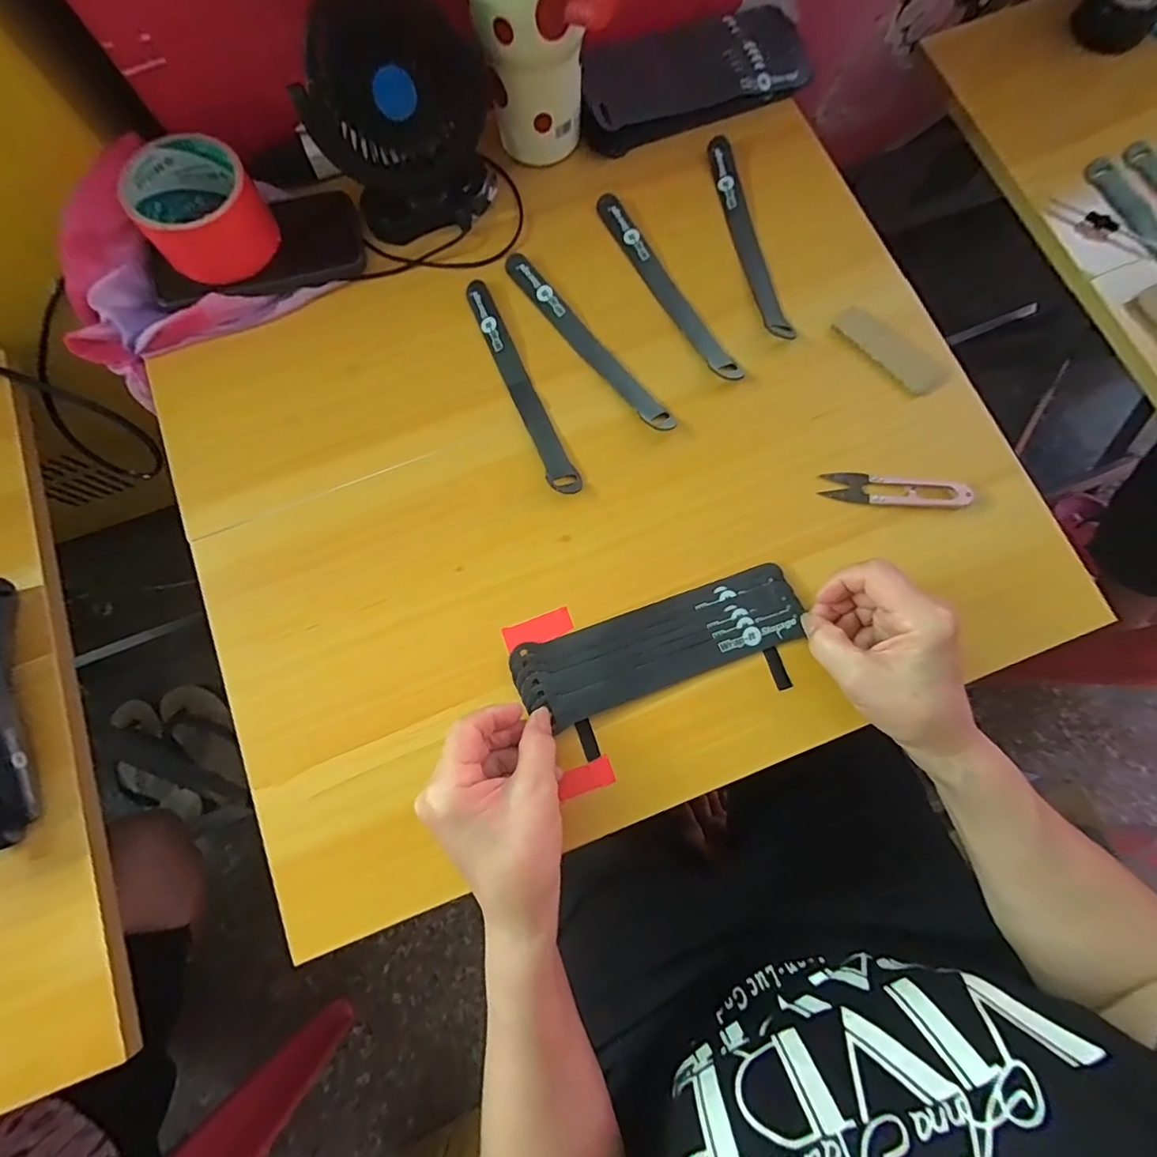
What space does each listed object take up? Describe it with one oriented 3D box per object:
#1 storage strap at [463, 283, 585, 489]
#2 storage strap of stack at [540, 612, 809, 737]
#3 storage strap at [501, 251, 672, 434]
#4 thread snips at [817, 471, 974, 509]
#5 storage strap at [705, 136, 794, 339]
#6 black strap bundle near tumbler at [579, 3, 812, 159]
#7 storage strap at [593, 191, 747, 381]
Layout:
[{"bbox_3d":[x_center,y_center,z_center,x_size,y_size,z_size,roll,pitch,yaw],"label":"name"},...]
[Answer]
[{"bbox_3d":[-0.046,-0.150,0.393,0.021,0.010,0.193,-25,80,-3],"label":"storage strap"},{"bbox_3d":[0.067,0.062,0.353,0.176,0.012,0.020,-20,79,0],"label":"storage strap of stack"},{"bbox_3d":[0.006,-0.184,0.398,0.020,0.008,0.192,-38,81,-5],"label":"storage strap"},{"bbox_3d":[0.227,-0.063,0.370,0.097,0.014,0.023,7,80,3],"label":"thread snips"},{"bbox_3d":[0.137,-0.274,0.412,0.021,0.008,0.189,-12,79,-1],"label":"storage strap"},{"bbox_3d":[0.092,-0.430,0.429,0.194,0.035,0.085,-23,80,-3],"label":"black strap bundle near tumbler"},{"bbox_3d":[0.069,-0.231,0.406,0.019,0.009,0.192,-30,80,-4],"label":"storage strap"}]

